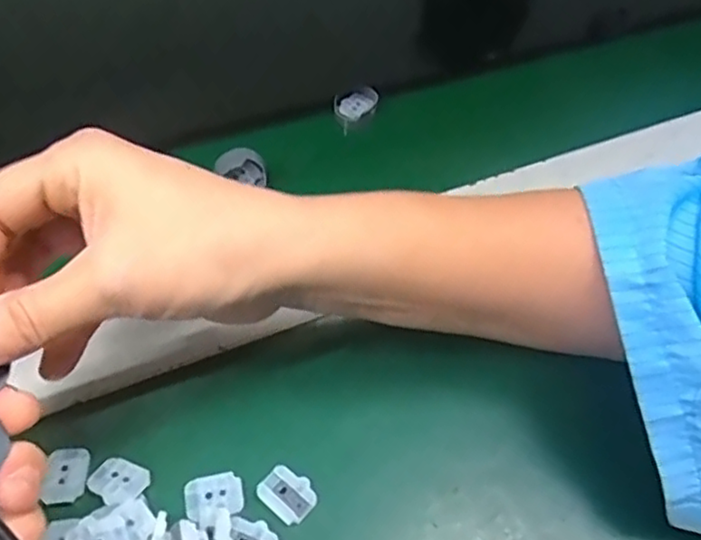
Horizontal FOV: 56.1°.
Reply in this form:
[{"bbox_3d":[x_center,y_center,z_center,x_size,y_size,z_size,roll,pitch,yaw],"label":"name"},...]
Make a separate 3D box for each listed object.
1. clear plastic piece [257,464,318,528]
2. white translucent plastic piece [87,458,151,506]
[{"bbox_3d":[-0.024,0.086,0.255,0.021,0.004,0.017,35,58,20],"label":"clear plastic piece"},{"bbox_3d":[-0.089,0.080,0.253,0.021,0.004,0.018,26,48,32],"label":"white translucent plastic piece"}]

